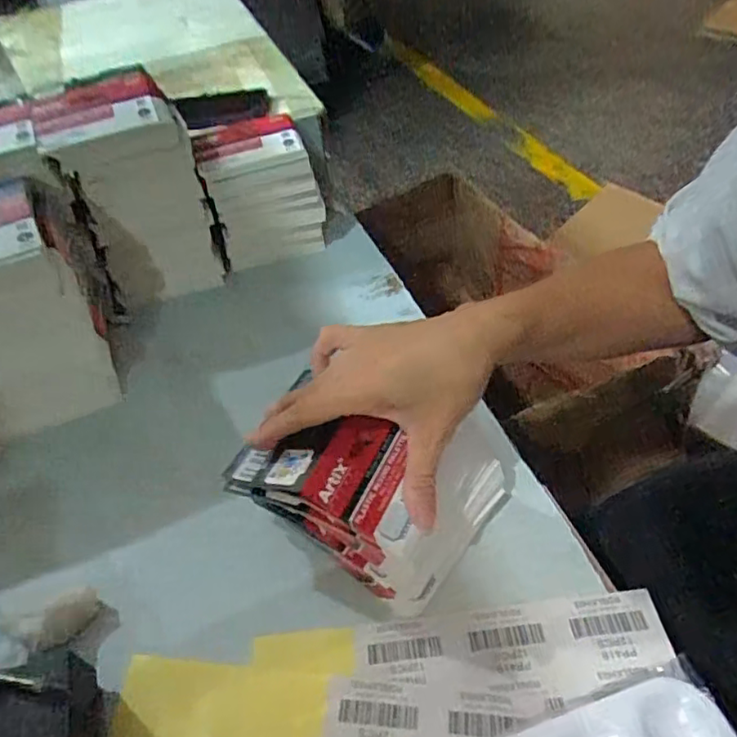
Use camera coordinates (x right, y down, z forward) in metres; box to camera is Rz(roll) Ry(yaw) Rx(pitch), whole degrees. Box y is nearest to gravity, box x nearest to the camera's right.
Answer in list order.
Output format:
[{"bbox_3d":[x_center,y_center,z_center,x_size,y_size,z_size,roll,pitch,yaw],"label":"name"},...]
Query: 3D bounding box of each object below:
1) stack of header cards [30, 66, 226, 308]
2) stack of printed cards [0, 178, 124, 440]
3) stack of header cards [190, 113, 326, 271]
[{"bbox_3d":[-0.215,-0.159,0.559,0.114,0.185,0.081,-21,47,-16],"label":"stack of header cards"},{"bbox_3d":[-0.283,-0.052,0.484,0.119,0.161,0.131,-23,48,-18],"label":"stack of printed cards"},{"bbox_3d":[-0.111,-0.180,0.622,0.109,0.128,0.092,-16,46,-12],"label":"stack of header cards"}]

